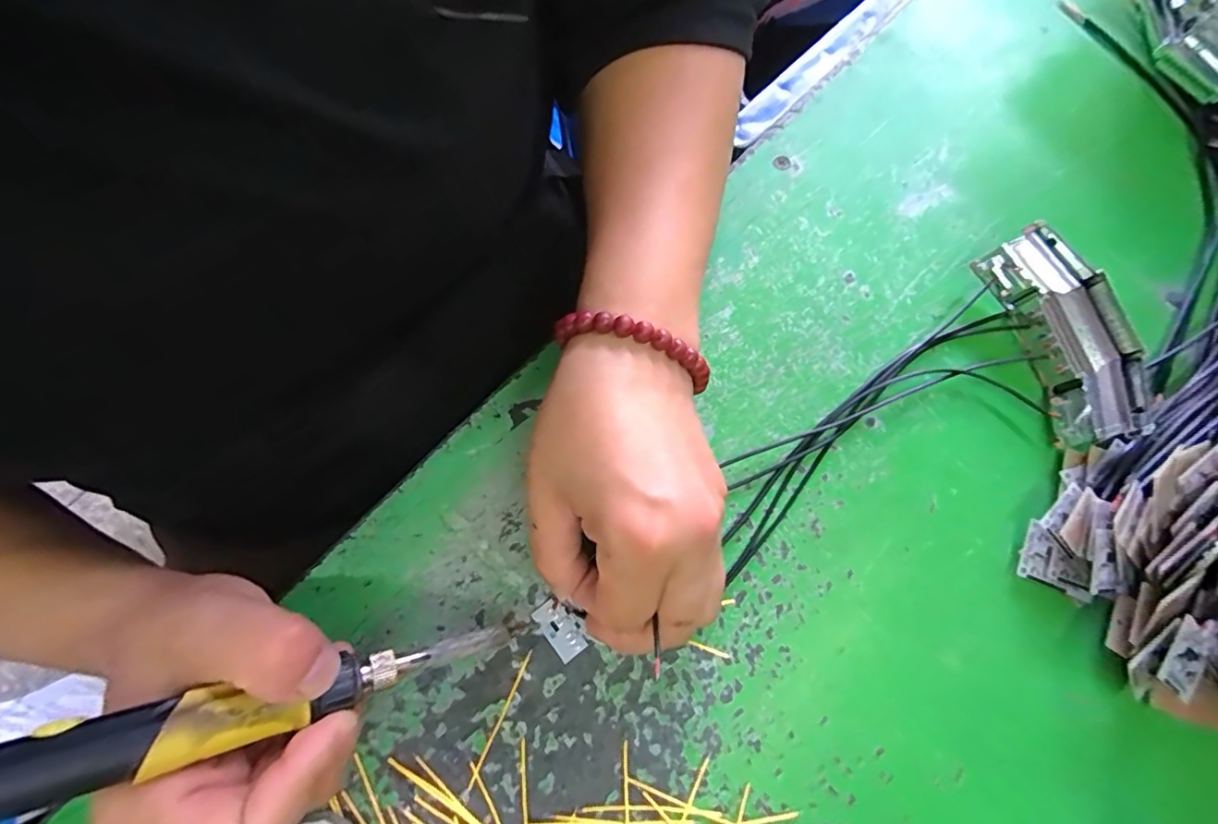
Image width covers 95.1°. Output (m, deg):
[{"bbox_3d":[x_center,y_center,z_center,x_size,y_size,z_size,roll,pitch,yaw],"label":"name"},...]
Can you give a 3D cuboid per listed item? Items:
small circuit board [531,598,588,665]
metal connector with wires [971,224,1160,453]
[{"bbox_3d":[-0.021,0.092,0.237,0.014,0.004,0.025,-36,75,-11],"label":"small circuit board"},{"bbox_3d":[0.208,-0.036,0.251,0.039,0.013,0.097,-23,74,26],"label":"metal connector with wires"}]

